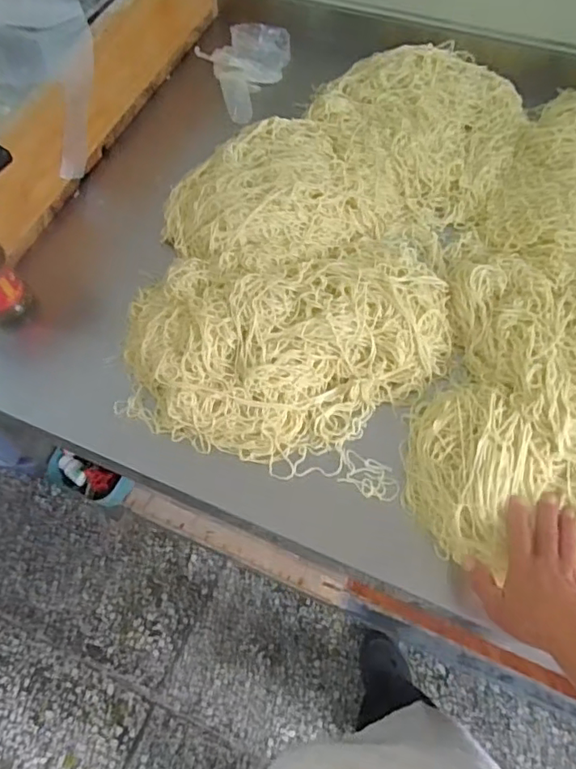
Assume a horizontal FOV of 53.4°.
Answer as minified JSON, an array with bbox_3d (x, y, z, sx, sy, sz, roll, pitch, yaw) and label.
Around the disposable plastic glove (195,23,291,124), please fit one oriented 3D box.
[{"bbox_3d":[-0.059,-0.501,0.916,0.151,0.044,0.168,-13,63,-3],"label":"disposable plastic glove"}]

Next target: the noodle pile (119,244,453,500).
[{"bbox_3d":[-0.001,-0.051,0.695,0.363,0.082,0.295,13,64,10],"label":"noodle pile"}]

